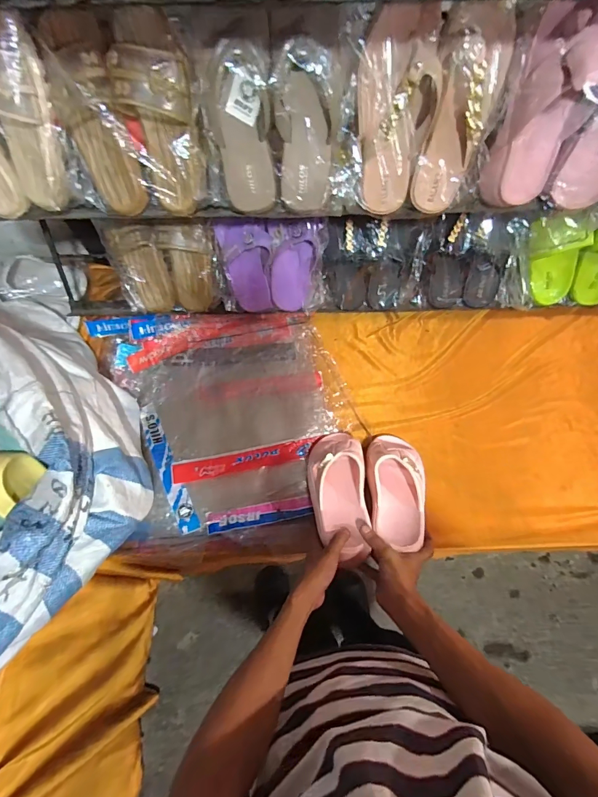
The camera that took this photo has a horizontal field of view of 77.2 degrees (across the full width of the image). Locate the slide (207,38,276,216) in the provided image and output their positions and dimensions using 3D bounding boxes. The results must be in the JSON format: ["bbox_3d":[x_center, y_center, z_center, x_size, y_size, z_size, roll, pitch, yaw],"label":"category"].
[{"bbox_3d":[-0.076,-0.348,0.503,0.077,0.189,0.047,-7,44,-1],"label":"slide"}]

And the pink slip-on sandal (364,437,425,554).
[{"bbox_3d":[0.176,0.148,0.681,0.104,0.094,0.236,17,53,-10],"label":"pink slip-on sandal"}]

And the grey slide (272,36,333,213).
[{"bbox_3d":[0.007,-0.348,0.497,0.073,0.181,0.038,-5,42,-1],"label":"grey slide"}]

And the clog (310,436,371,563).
[{"bbox_3d":[0.071,0.149,0.664,0.101,0.085,0.258,-2,48,0],"label":"clog"}]

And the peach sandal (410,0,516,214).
[{"bbox_3d":[0.212,-0.367,0.496,0.090,0.216,0.060,11,47,6],"label":"peach sandal"}]

